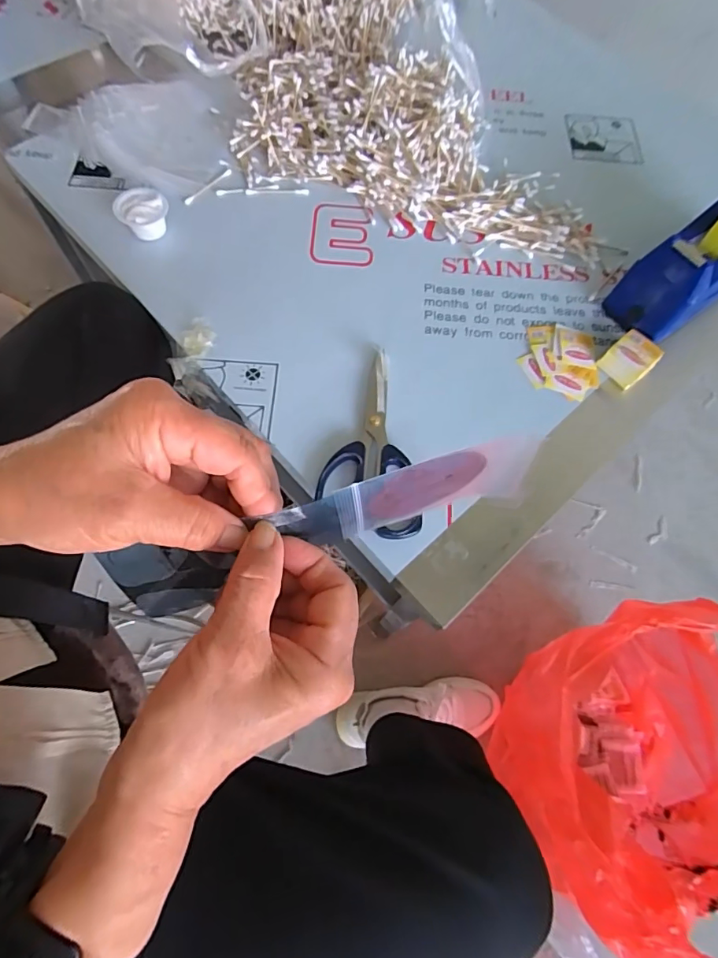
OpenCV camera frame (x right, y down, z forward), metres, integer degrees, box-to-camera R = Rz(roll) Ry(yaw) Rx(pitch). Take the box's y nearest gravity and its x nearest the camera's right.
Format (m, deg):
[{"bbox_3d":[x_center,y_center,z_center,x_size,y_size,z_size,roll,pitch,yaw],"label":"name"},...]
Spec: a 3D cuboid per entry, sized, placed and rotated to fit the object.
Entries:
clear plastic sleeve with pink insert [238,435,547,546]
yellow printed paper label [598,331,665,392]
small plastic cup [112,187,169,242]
[{"bbox_3d":[0.034,0.007,0.250,0.152,0.066,0.009,-11,68,-20],"label":"clear plastic sleeve with pink insert"},{"bbox_3d":[0.275,-0.122,0.486,0.047,0.022,0.042,-42,75,-17],"label":"yellow printed paper label"},{"bbox_3d":[-0.232,-0.285,0.520,0.053,0.034,0.046,-19,70,-11],"label":"small plastic cup"}]

